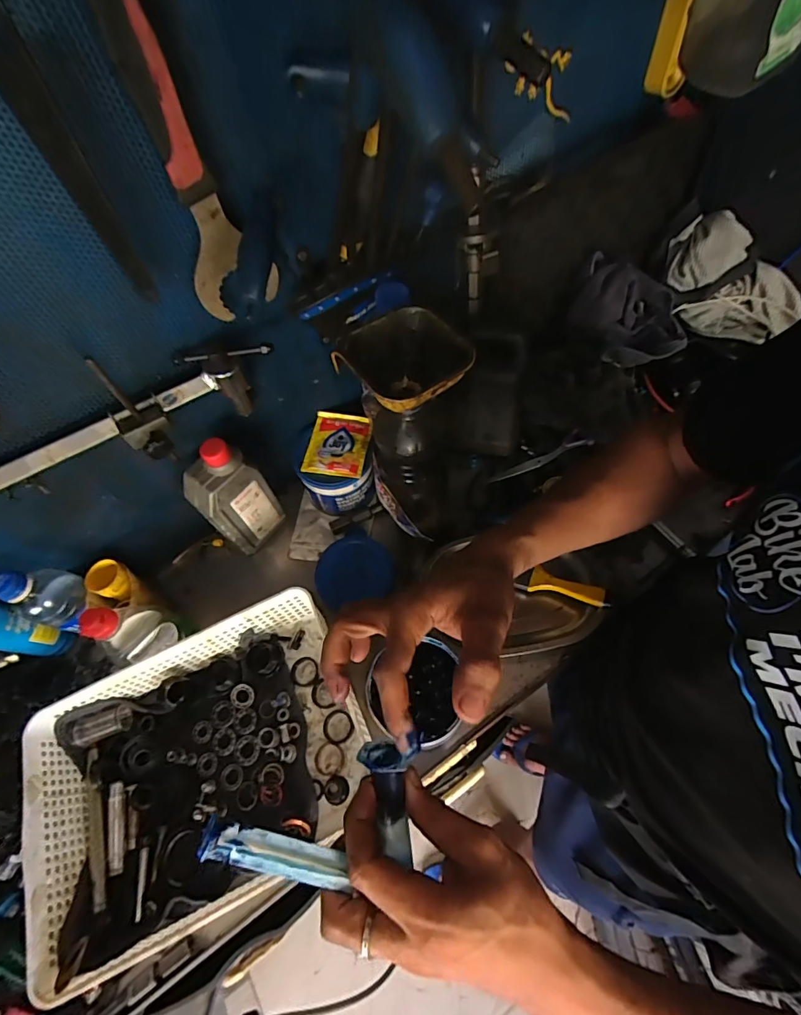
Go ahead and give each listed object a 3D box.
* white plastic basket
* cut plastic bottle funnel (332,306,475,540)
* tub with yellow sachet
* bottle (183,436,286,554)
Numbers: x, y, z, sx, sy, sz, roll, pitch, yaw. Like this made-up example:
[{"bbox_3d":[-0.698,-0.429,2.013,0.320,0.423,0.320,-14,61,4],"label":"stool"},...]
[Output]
[{"bbox_3d":[-0.207,0.272,0.480,0.324,0.074,0.267,-24,62,-7],"label":"white plastic basket"},{"bbox_3d":[0.011,-0.057,0.474,0.091,0.261,0.098,-34,64,-13],"label":"cut plastic bottle funnel"},{"bbox_3d":[-0.087,-0.058,0.631,0.101,0.097,0.108,-2,61,5],"label":"tub with yellow sachet"},{"bbox_3d":[-0.210,-0.012,0.567,0.085,0.167,0.053,-39,65,-15],"label":"bottle"}]

